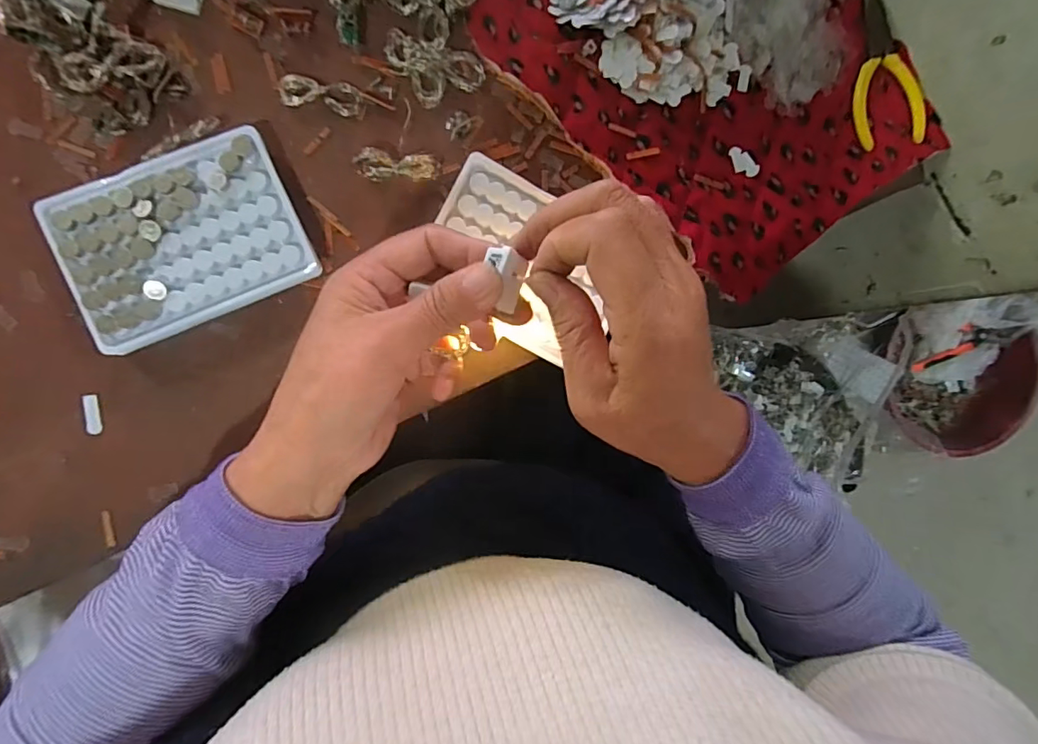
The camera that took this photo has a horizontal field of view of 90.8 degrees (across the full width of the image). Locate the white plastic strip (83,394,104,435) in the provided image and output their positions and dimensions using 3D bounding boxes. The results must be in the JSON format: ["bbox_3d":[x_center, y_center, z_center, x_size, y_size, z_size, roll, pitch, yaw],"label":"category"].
[{"bbox_3d":[-0.257,0.026,0.308,0.008,0.004,0.024,-3,92,-7],"label":"white plastic strip"}]

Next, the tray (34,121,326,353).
[{"bbox_3d":[-0.199,-0.078,0.306,0.130,0.019,0.096,-24,94,-6],"label":"tray"}]

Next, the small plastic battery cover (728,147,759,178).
[{"bbox_3d":[0.155,-0.144,0.352,0.014,0.004,0.024,-39,95,-4],"label":"small plastic battery cover"}]

